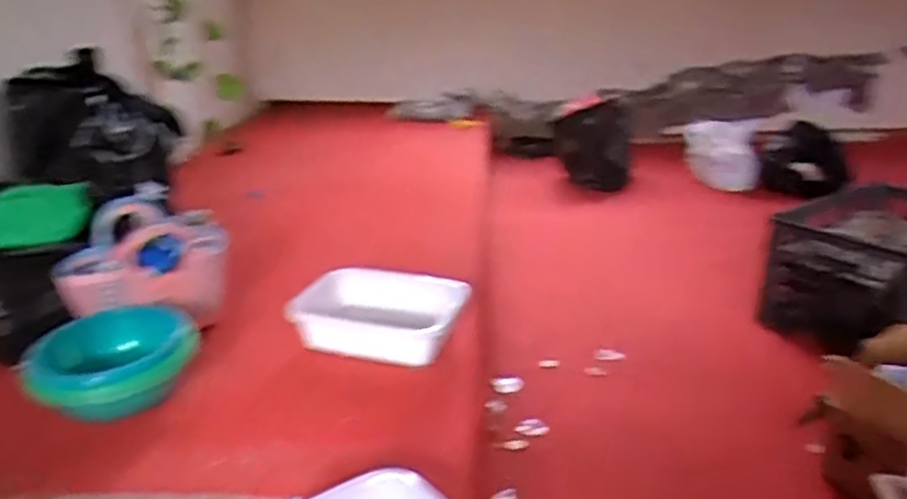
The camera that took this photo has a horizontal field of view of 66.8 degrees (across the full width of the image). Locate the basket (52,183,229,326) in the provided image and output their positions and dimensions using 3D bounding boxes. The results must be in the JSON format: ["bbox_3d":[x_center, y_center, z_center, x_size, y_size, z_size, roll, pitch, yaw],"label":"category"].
[{"bbox_3d":[-0.561,0.005,1.266,0.268,0.159,0.214,-5,21,-8],"label":"basket"}]

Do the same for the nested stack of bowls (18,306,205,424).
[{"bbox_3d":[-0.533,0.174,1.090,0.249,0.085,0.208,-13,23,-26],"label":"nested stack of bowls"}]

